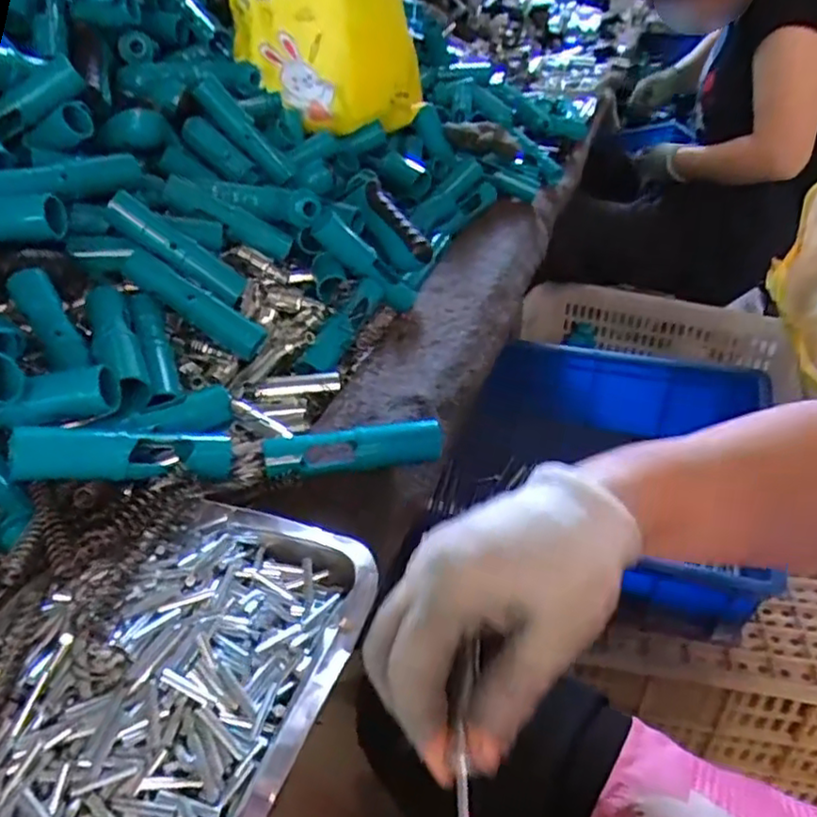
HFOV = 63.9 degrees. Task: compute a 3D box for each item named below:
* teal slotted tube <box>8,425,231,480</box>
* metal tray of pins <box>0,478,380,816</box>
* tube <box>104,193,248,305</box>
[{"bbox_3d":[-0.166,0.026,0.392,0.121,0.028,0.025,4,27,-39],"label":"teal slotted tube"},{"bbox_3d":[-0.132,0.134,0.289,0.173,0.038,0.250,8,38,14],"label":"metal tray of pins"},{"bbox_3d":[-0.191,-0.129,0.538,0.120,0.027,0.024,36,35,-16],"label":"tube"}]

